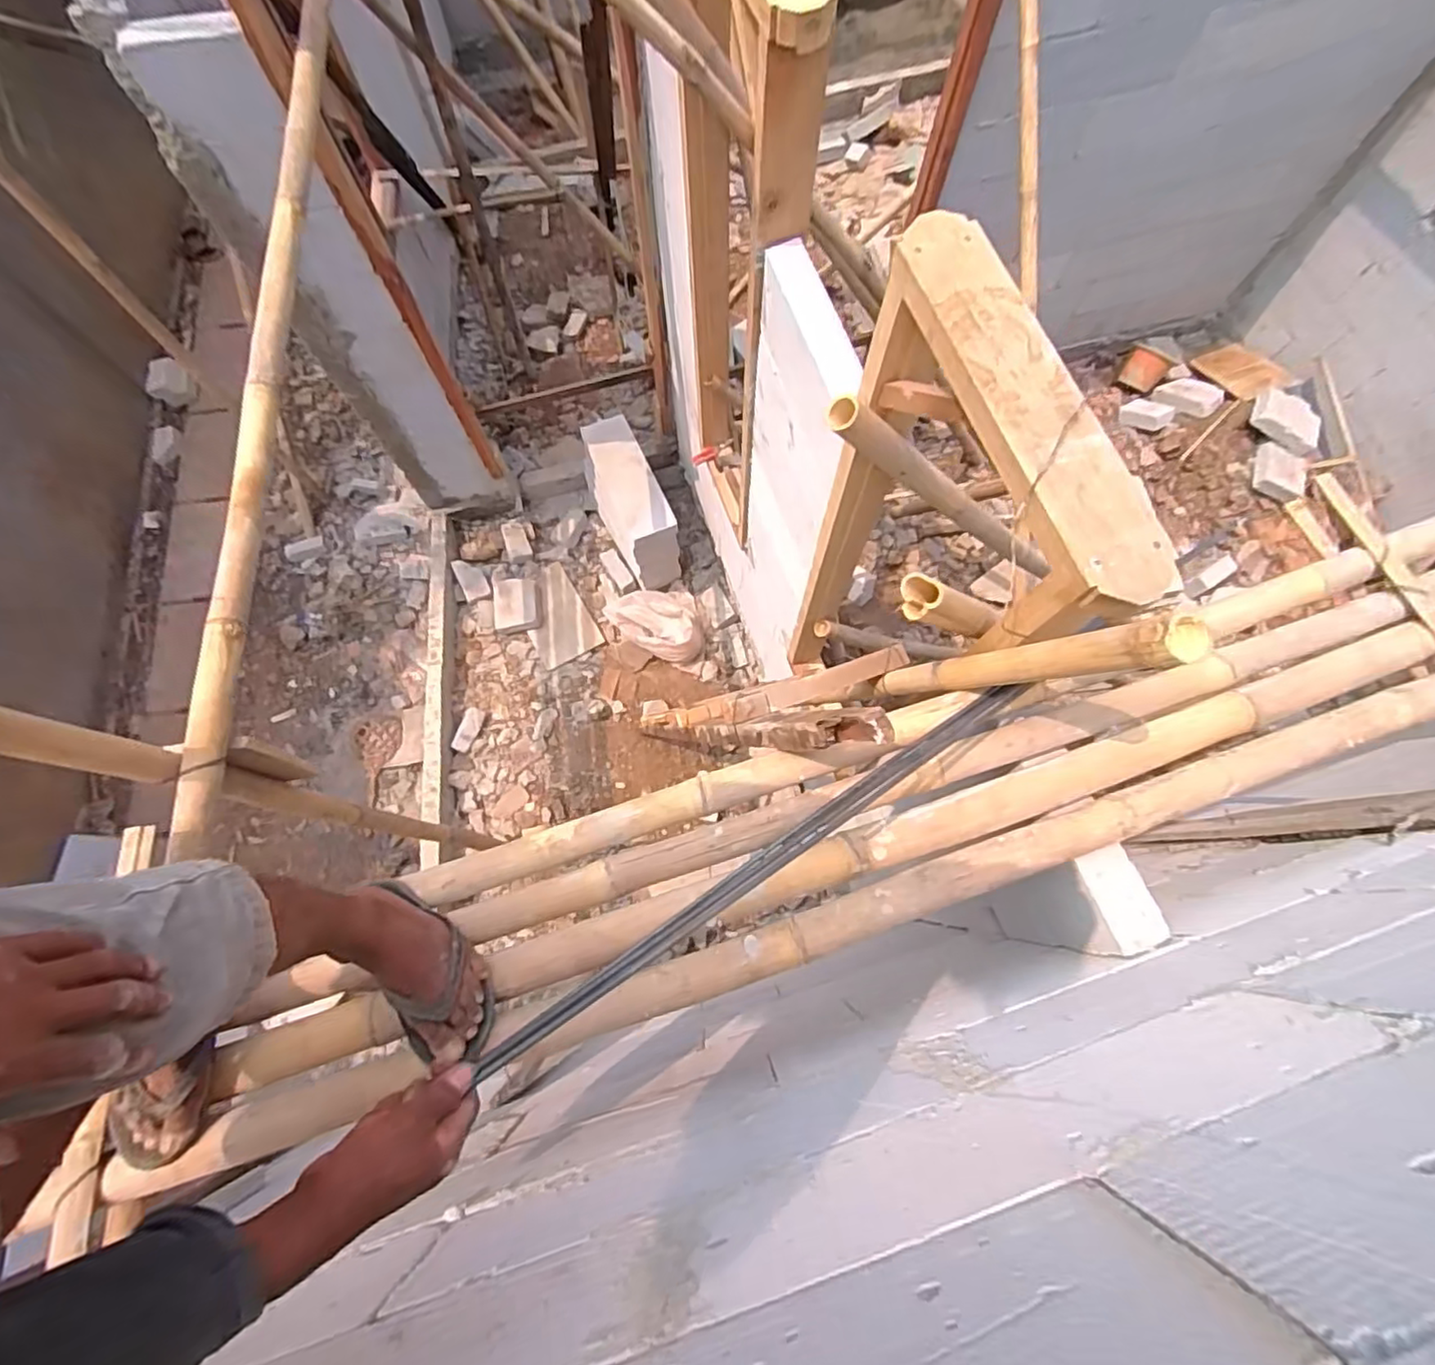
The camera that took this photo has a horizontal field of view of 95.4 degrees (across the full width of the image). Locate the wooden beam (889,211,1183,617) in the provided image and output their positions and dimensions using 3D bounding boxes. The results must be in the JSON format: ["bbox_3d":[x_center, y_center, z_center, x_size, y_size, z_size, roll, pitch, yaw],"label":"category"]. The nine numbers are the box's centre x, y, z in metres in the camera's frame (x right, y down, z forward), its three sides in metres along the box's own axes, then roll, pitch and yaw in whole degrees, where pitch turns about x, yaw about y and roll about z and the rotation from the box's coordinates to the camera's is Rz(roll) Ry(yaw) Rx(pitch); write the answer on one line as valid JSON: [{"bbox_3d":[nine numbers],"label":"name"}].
[{"bbox_3d":[0.339,-0.315,0.739,0.113,0.048,0.533,-16,73,-5],"label":"wooden beam"}]

